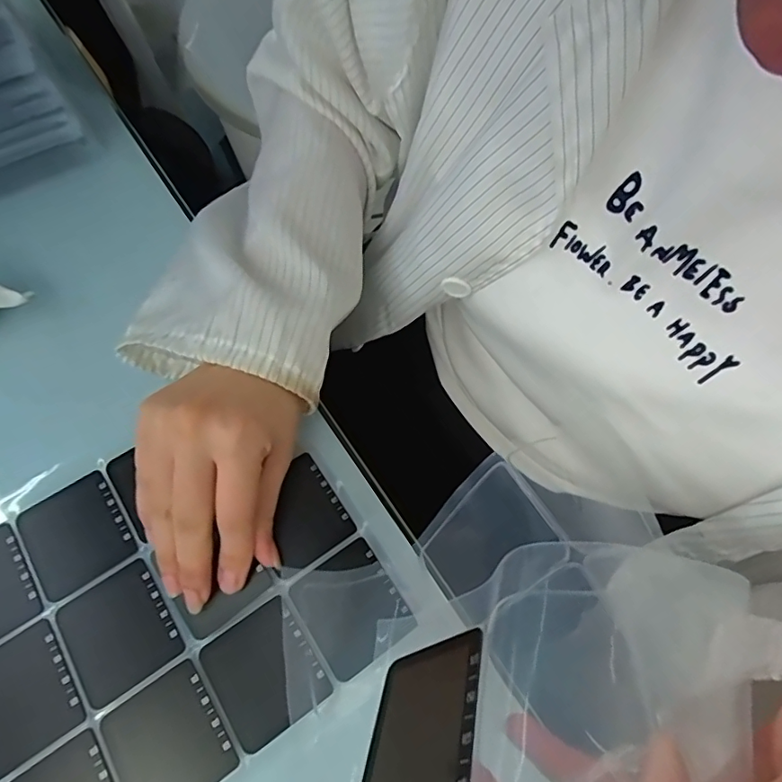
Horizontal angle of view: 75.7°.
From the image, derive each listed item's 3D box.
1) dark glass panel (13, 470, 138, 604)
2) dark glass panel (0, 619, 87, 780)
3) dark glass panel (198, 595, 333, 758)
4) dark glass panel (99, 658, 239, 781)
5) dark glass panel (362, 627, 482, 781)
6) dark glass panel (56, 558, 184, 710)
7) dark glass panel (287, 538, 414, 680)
[{"bbox_3d":[-0.175,0.079,0.278,0.051,0.005,0.055,-33,70,-15],"label":"dark glass panel"},{"bbox_3d":[-0.184,0.152,0.248,0.050,0.004,0.054,-32,70,-15],"label":"dark glass panel"},{"bbox_3d":[-0.064,0.143,0.256,0.049,0.004,0.055,-32,70,-14],"label":"dark glass panel"},{"bbox_3d":[-0.108,0.169,0.242,0.049,0.004,0.055,-32,70,-14],"label":"dark glass panel"},{"bbox_3d":[0.009,0.108,0.161,0.004,0.049,0.055,40,35,-13],"label":"dark glass panel"},{"bbox_3d":[-0.141,0.124,0.260,0.049,0.004,0.054,-32,70,-14],"label":"dark glass panel"},{"bbox_3d":[-0.021,0.115,0.268,0.049,0.004,0.055,-31,70,-14],"label":"dark glass panel"}]

